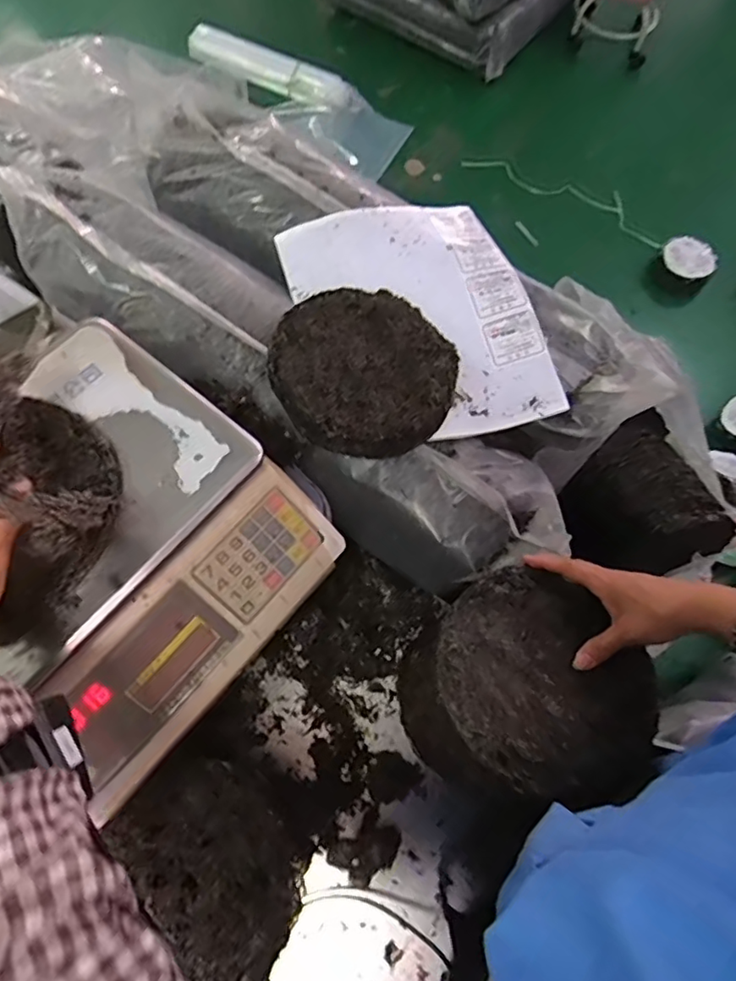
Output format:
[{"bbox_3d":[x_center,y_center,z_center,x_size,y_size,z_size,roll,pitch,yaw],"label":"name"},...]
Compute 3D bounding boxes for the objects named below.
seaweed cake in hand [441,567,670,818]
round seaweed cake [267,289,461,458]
[{"bbox_3d":[0.159,0.172,0.520,0.184,0.035,0.201,-34,74,-15],"label":"seaweed cake in hand"},{"bbox_3d":[-0.004,-0.139,0.639,0.198,0.026,0.207,1,68,-2],"label":"round seaweed cake"}]

